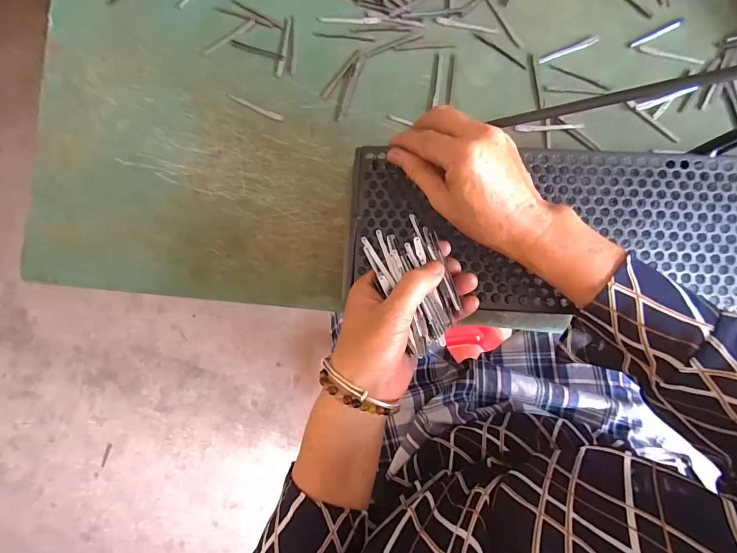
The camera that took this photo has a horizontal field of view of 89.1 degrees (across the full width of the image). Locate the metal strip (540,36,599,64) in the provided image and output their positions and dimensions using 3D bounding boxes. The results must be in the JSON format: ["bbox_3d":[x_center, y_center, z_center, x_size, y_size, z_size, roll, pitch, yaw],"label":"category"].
[{"bbox_3d":[0.215,-0.241,0.399,0.063,0.004,0.008,-20,95,7],"label":"metal strip"}]

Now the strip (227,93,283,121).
[{"bbox_3d":[-0.124,-0.184,0.406,0.069,0.004,0.007,24,98,2],"label":"strip"}]

